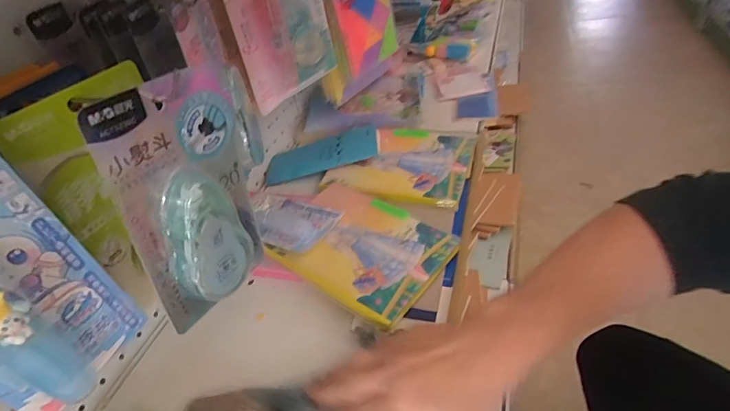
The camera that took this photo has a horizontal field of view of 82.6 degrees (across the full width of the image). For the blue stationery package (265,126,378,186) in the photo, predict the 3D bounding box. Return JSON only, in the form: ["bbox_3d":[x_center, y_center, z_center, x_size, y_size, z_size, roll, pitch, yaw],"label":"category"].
[{"bbox_3d":[-0.061,-0.072,0.577,0.164,0.013,0.055,-14,60,18],"label":"blue stationery package"}]

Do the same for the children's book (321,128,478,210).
[{"bbox_3d":[0.050,-0.062,0.551,0.172,0.013,0.141,10,48,19],"label":"children's book"}]

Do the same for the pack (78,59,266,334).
[{"bbox_3d":[-0.097,-0.006,0.246,0.026,0.134,0.091,15,46,31],"label":"pack"}]

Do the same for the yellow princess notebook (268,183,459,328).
[{"bbox_3d":[-0.005,0.041,0.442,0.175,0.019,0.131,24,47,32],"label":"yellow princess notebook"}]

